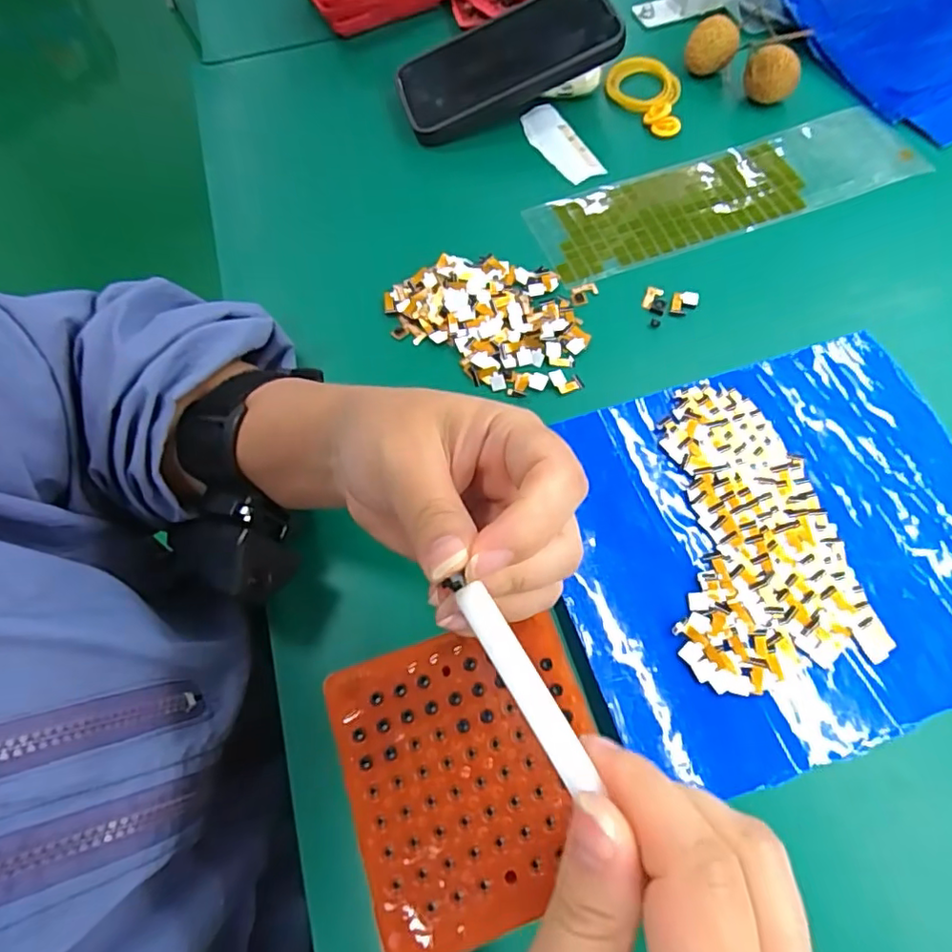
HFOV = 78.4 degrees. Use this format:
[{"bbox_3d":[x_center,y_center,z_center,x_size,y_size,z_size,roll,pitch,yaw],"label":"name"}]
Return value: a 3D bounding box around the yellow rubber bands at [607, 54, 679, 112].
[{"bbox_3d":[0.129,-0.297,0.443,0.056,0.010,0.056,-42,70,-15],"label":"yellow rubber bands"}]

